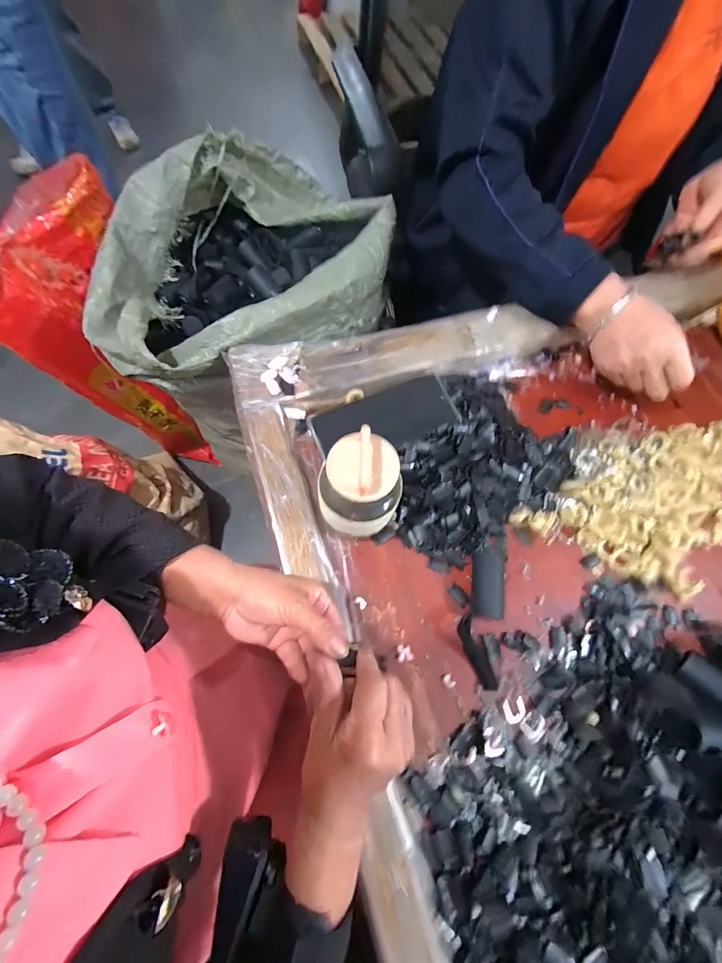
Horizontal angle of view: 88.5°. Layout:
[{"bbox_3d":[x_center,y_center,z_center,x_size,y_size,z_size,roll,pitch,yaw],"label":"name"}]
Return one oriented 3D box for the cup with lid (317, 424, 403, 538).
[{"bbox_3d":[-0.002,0.009,0.333,0.074,0.108,0.068,-31,72,-13],"label":"cup with lid"}]

